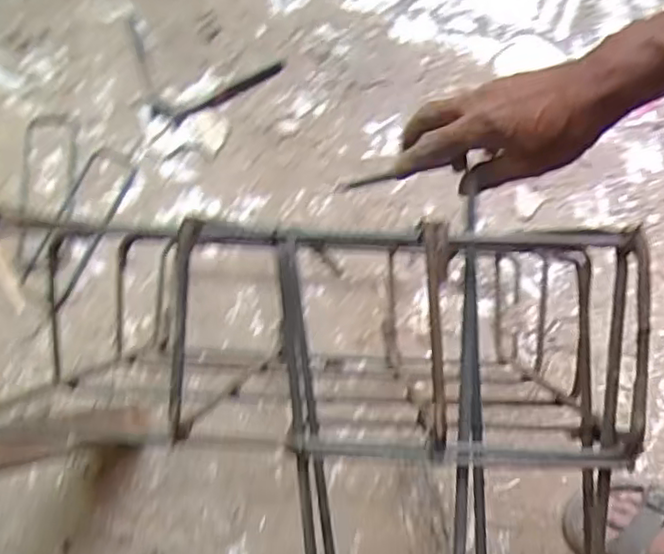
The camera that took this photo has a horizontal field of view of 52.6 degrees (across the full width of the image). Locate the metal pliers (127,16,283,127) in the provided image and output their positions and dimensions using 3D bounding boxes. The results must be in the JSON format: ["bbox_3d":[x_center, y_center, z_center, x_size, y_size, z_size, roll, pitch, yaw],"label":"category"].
[{"bbox_3d":[-0.219,-0.298,1.032,0.245,0.029,0.156,15,74,5],"label":"metal pliers"}]

